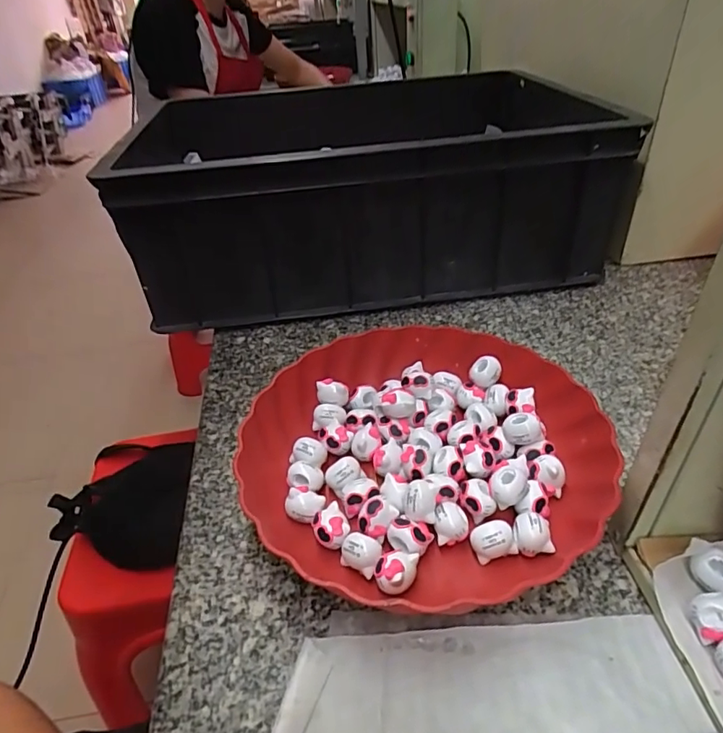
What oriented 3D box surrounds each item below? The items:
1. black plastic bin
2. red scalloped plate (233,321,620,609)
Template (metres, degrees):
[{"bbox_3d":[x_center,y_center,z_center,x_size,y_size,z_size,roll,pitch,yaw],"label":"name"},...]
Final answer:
[{"bbox_3d":[-0.001,-0.252,0.668,0.510,0.168,0.430,-10,38,-6],"label":"black plastic bin"},{"bbox_3d":[0.043,0.058,0.364,0.242,0.050,0.222,-3,38,2],"label":"red scalloped plate"}]

